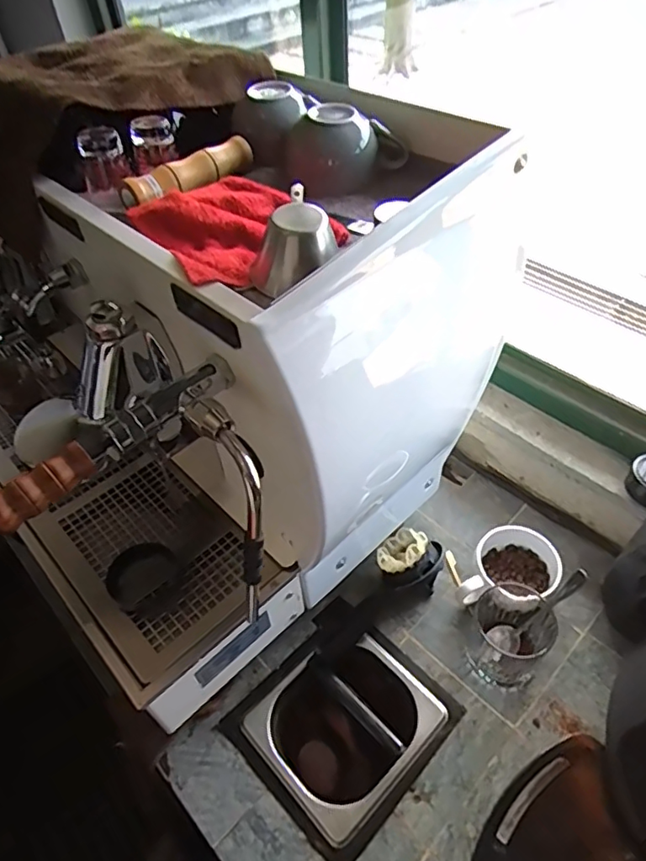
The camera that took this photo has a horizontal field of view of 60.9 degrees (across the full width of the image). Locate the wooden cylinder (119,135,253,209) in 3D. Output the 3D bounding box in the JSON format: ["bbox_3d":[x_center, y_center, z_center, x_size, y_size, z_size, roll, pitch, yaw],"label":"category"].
[{"bbox_3d":[-0.128,-0.248,0.526,0.029,0.027,0.137,32,57,29],"label":"wooden cylinder"}]

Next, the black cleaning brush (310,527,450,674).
[{"bbox_3d":[0.064,0.209,0.674,0.206,0.067,0.073,-44,57,-11],"label":"black cleaning brush"}]

